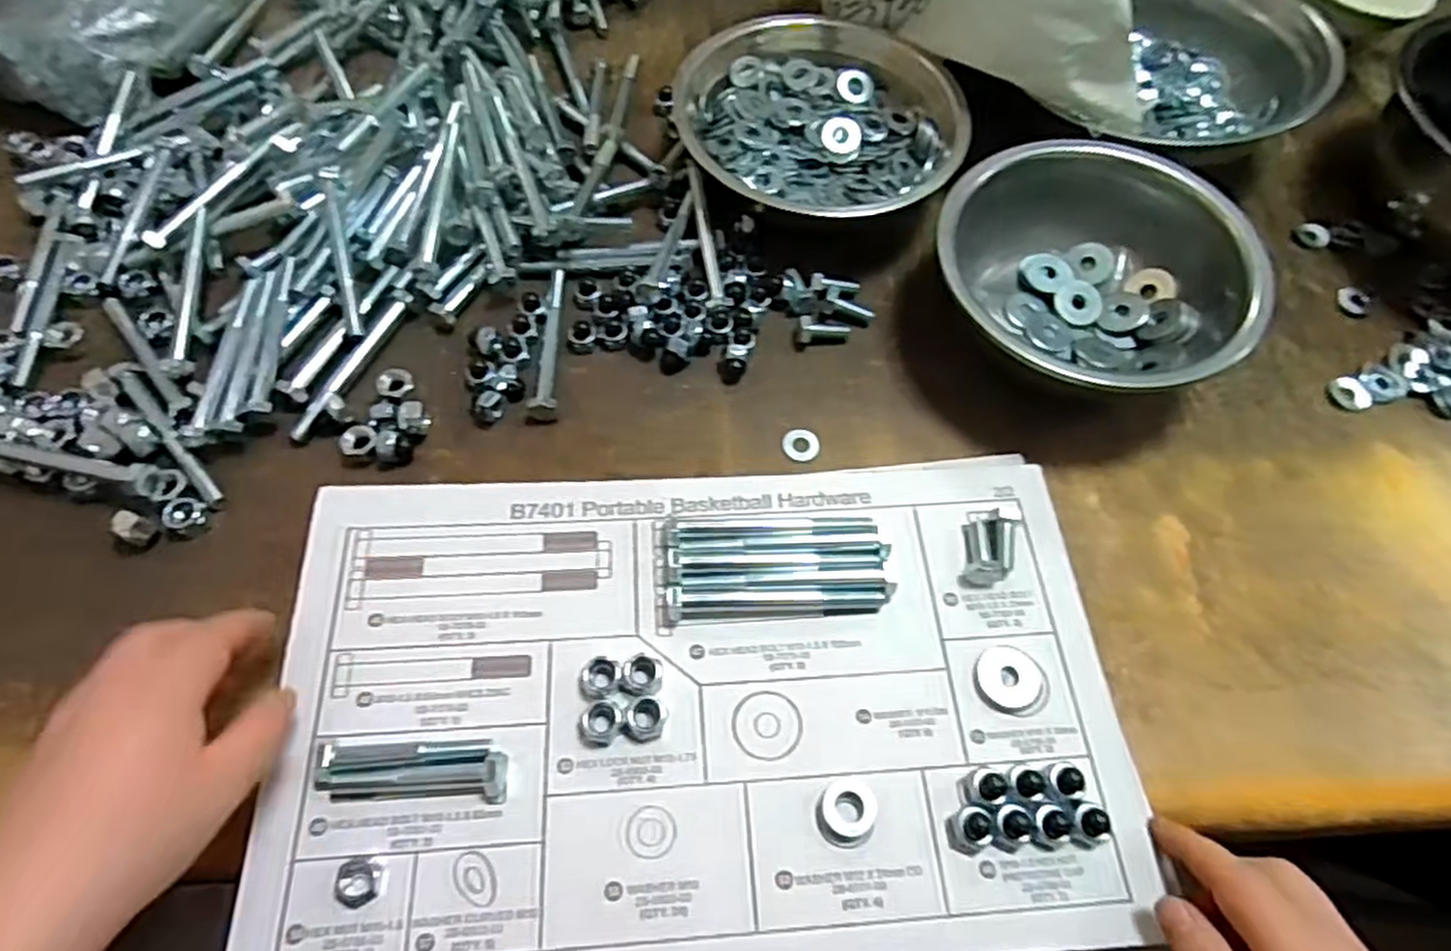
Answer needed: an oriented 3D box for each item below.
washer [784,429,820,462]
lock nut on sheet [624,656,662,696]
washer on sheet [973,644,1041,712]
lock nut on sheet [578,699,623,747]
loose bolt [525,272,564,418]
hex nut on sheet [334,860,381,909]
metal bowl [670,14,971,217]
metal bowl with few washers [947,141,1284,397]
[{"bbox_3d":[0.043,-0.017,0.429,0.020,0.004,0.021,1,63,-2],"label":"washer"},{"bbox_3d":[-0.038,0.093,0.351,0.018,0.010,0.017,1,63,-2],"label":"lock nut on sheet"},{"bbox_3d":[0.135,0.096,0.362,0.031,0.004,0.030,1,63,-2],"label":"washer on sheet"},{"bbox_3d":[-0.056,0.111,0.341,0.018,0.008,0.019,1,63,-2],"label":"lock nut on sheet"},{"bbox_3d":[-0.103,-0.081,0.440,0.015,0.013,0.105,0,63,-3],"label":"loose bolt"},{"bbox_3d":[-0.149,0.164,0.307,0.017,0.005,0.016,21,64,8],"label":"hex nut on sheet"},{"bbox_3d":[0.062,-0.234,0.506,0.177,0.063,0.177,1,63,-2],"label":"metal bowl"},{"bbox_3d":[0.202,-0.110,0.440,0.159,0.071,0.157,1,63,-2],"label":"metal bowl with few washers"}]

